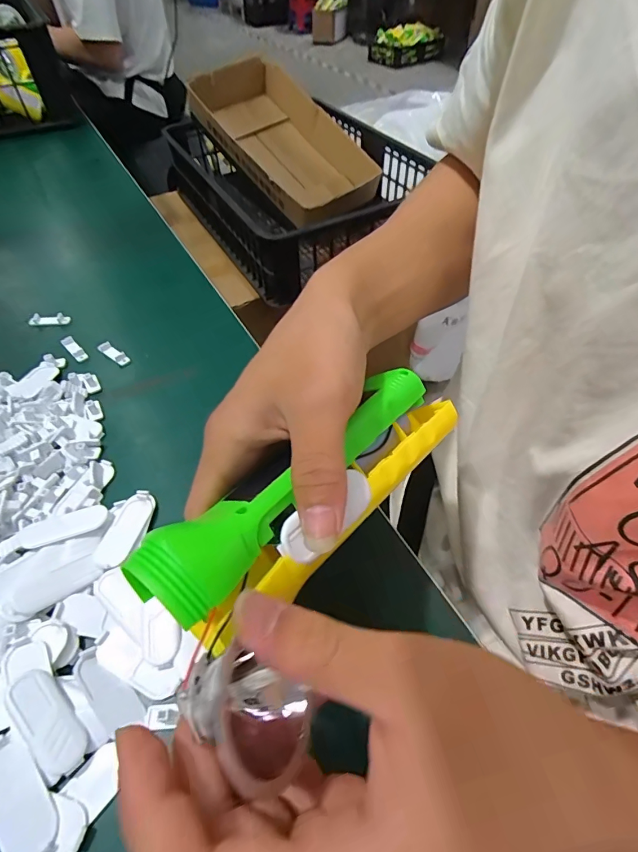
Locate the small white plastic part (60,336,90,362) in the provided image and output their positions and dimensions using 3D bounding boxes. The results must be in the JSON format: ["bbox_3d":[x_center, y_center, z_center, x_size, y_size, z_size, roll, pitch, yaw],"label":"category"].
[{"bbox_3d":[-0.216,-0.069,0.379,0.010,0.006,0.031,-38,59,-25],"label":"small white plastic part"}]

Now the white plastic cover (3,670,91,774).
[{"bbox_3d":[-0.127,0.137,0.200,0.047,0.007,0.020,45,34,22],"label":"white plastic cover"}]

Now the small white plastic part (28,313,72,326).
[{"bbox_3d":[-0.256,-0.102,0.407,0.038,0.006,0.010,-3,51,0],"label":"small white plastic part"}]

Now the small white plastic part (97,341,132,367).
[{"bbox_3d":[-0.179,-0.063,0.376,0.034,0.005,0.011,31,59,24],"label":"small white plastic part"}]

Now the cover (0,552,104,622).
[{"bbox_3d":[-0.147,0.089,0.237,0.048,0.006,0.016,-26,53,-37],"label":"cover"}]

